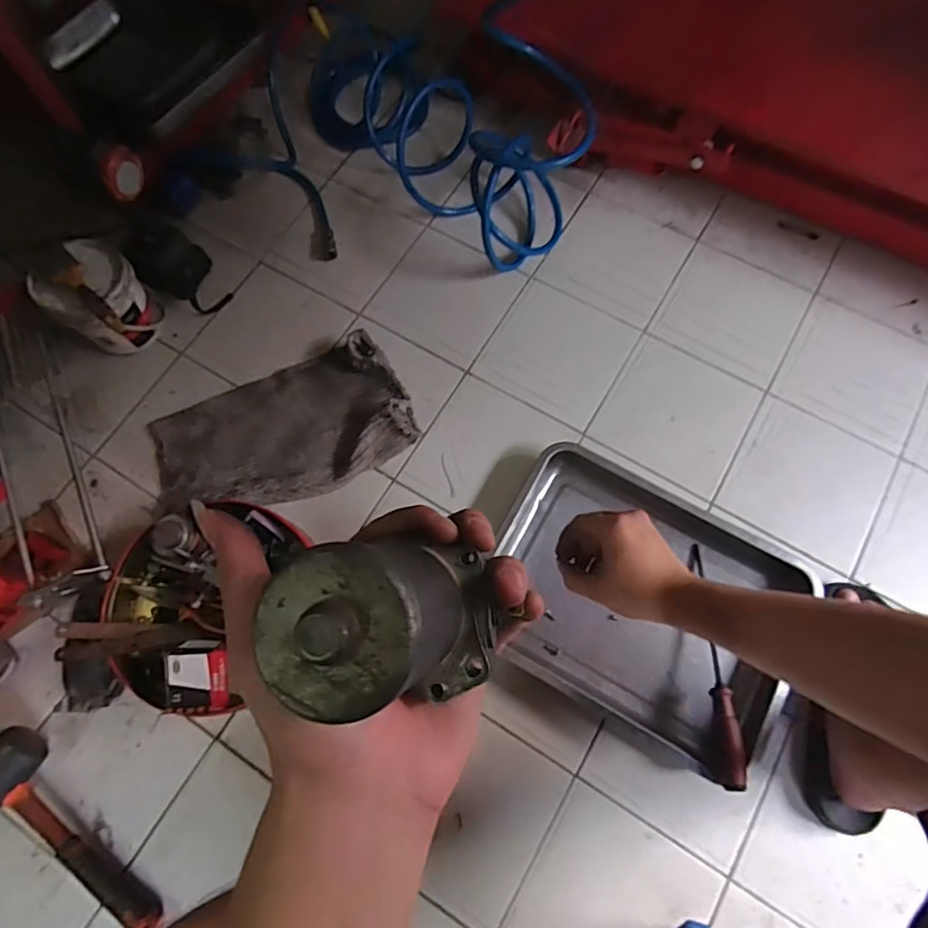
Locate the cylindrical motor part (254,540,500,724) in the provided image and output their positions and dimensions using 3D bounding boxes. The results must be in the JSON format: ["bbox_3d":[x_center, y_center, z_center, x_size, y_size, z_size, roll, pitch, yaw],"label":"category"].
[{"bbox_3d":[-0.022,0.051,0.193,0.044,0.085,0.051,-14,71,18],"label":"cylindrical motor part"}]

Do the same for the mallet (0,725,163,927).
[{"bbox_3d":[-0.480,0.429,0.669,0.100,0.049,0.256,-43,76,-12],"label":"mallet"}]

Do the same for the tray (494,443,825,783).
[{"bbox_3d":[0.226,0.170,0.745,0.378,0.049,0.297,28,74,10],"label":"tray"}]

